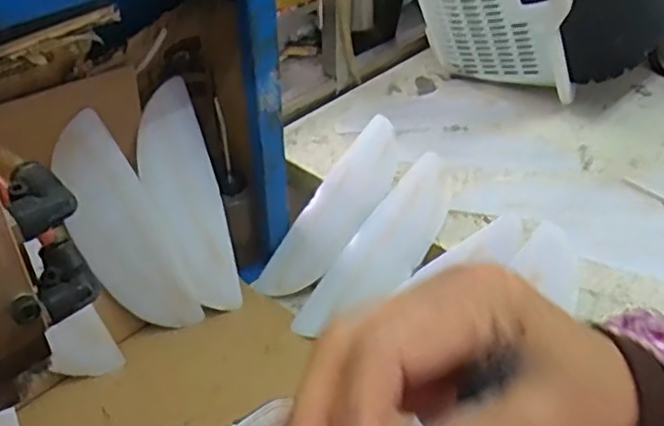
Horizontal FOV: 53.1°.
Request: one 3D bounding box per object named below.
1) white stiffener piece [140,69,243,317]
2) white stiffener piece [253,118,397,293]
[{"bbox_3d":[-0.132,-0.010,0.619,0.071,0.215,0.011,-25,14,-36],"label":"white stiffener piece"},{"bbox_3d":[0.005,-0.001,0.682,0.066,0.016,0.214,32,83,33],"label":"white stiffener piece"}]

